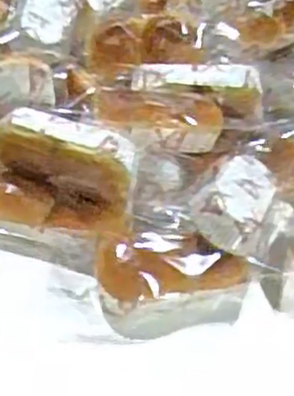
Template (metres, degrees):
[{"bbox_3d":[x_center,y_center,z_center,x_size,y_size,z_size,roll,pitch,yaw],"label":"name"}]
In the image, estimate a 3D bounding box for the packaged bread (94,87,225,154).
[{"bbox_3d":[0.011,-0.080,0.733,0.139,0.049,0.065,4,36,-28],"label":"packaged bread"}]

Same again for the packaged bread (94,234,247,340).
[{"bbox_3d":[0.025,0.071,0.641,0.137,0.060,0.078,-8,41,-19],"label":"packaged bread"}]

